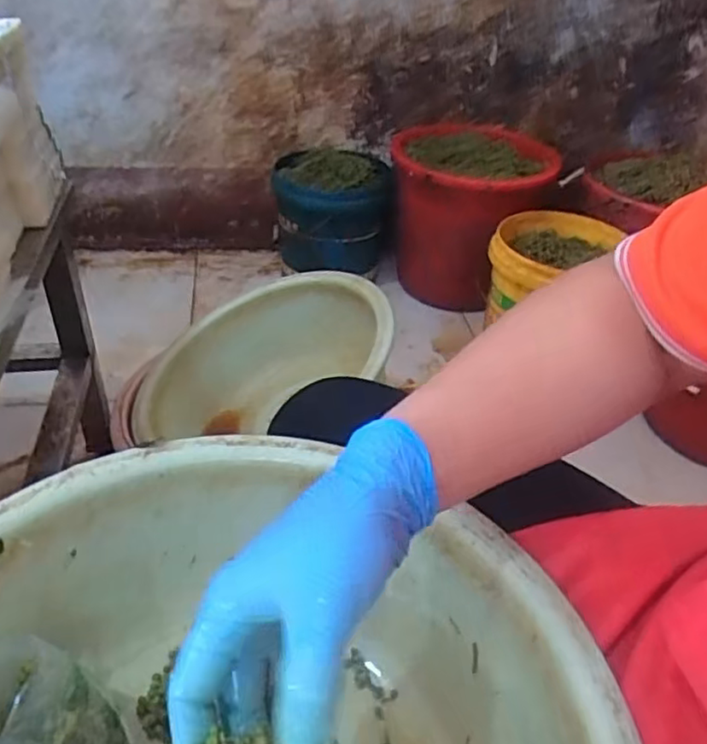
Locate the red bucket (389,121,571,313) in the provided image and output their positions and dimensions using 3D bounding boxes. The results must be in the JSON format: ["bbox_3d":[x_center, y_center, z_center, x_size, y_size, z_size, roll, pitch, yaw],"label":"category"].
[{"bbox_3d":[0.243,-0.345,1.442,0.338,0.313,0.365,3,36,-2],"label":"red bucket"}]

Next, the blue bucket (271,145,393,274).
[{"bbox_3d":[-0.052,-0.357,1.439,0.246,0.220,0.228,3,36,-2],"label":"blue bucket"}]

